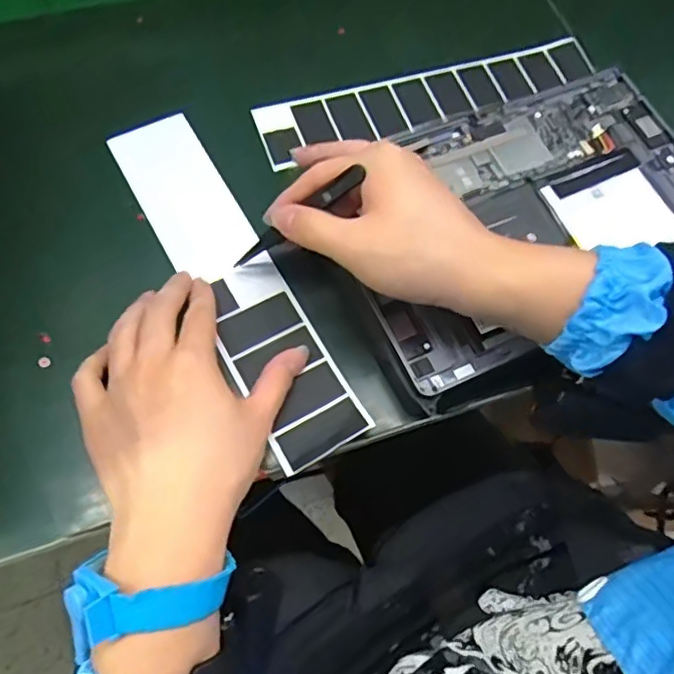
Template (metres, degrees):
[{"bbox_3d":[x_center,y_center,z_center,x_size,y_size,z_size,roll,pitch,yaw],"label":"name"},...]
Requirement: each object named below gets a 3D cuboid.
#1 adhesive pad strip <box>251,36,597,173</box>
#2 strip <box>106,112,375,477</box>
[{"bbox_3d":[0.071,-0.181,0.458,0.263,0.006,0.051,-18,71,-11],"label":"adhesive pad strip"},{"bbox_3d":[-0.069,-0.042,0.389,0.057,0.008,0.263,-27,71,-15],"label":"strip"}]

